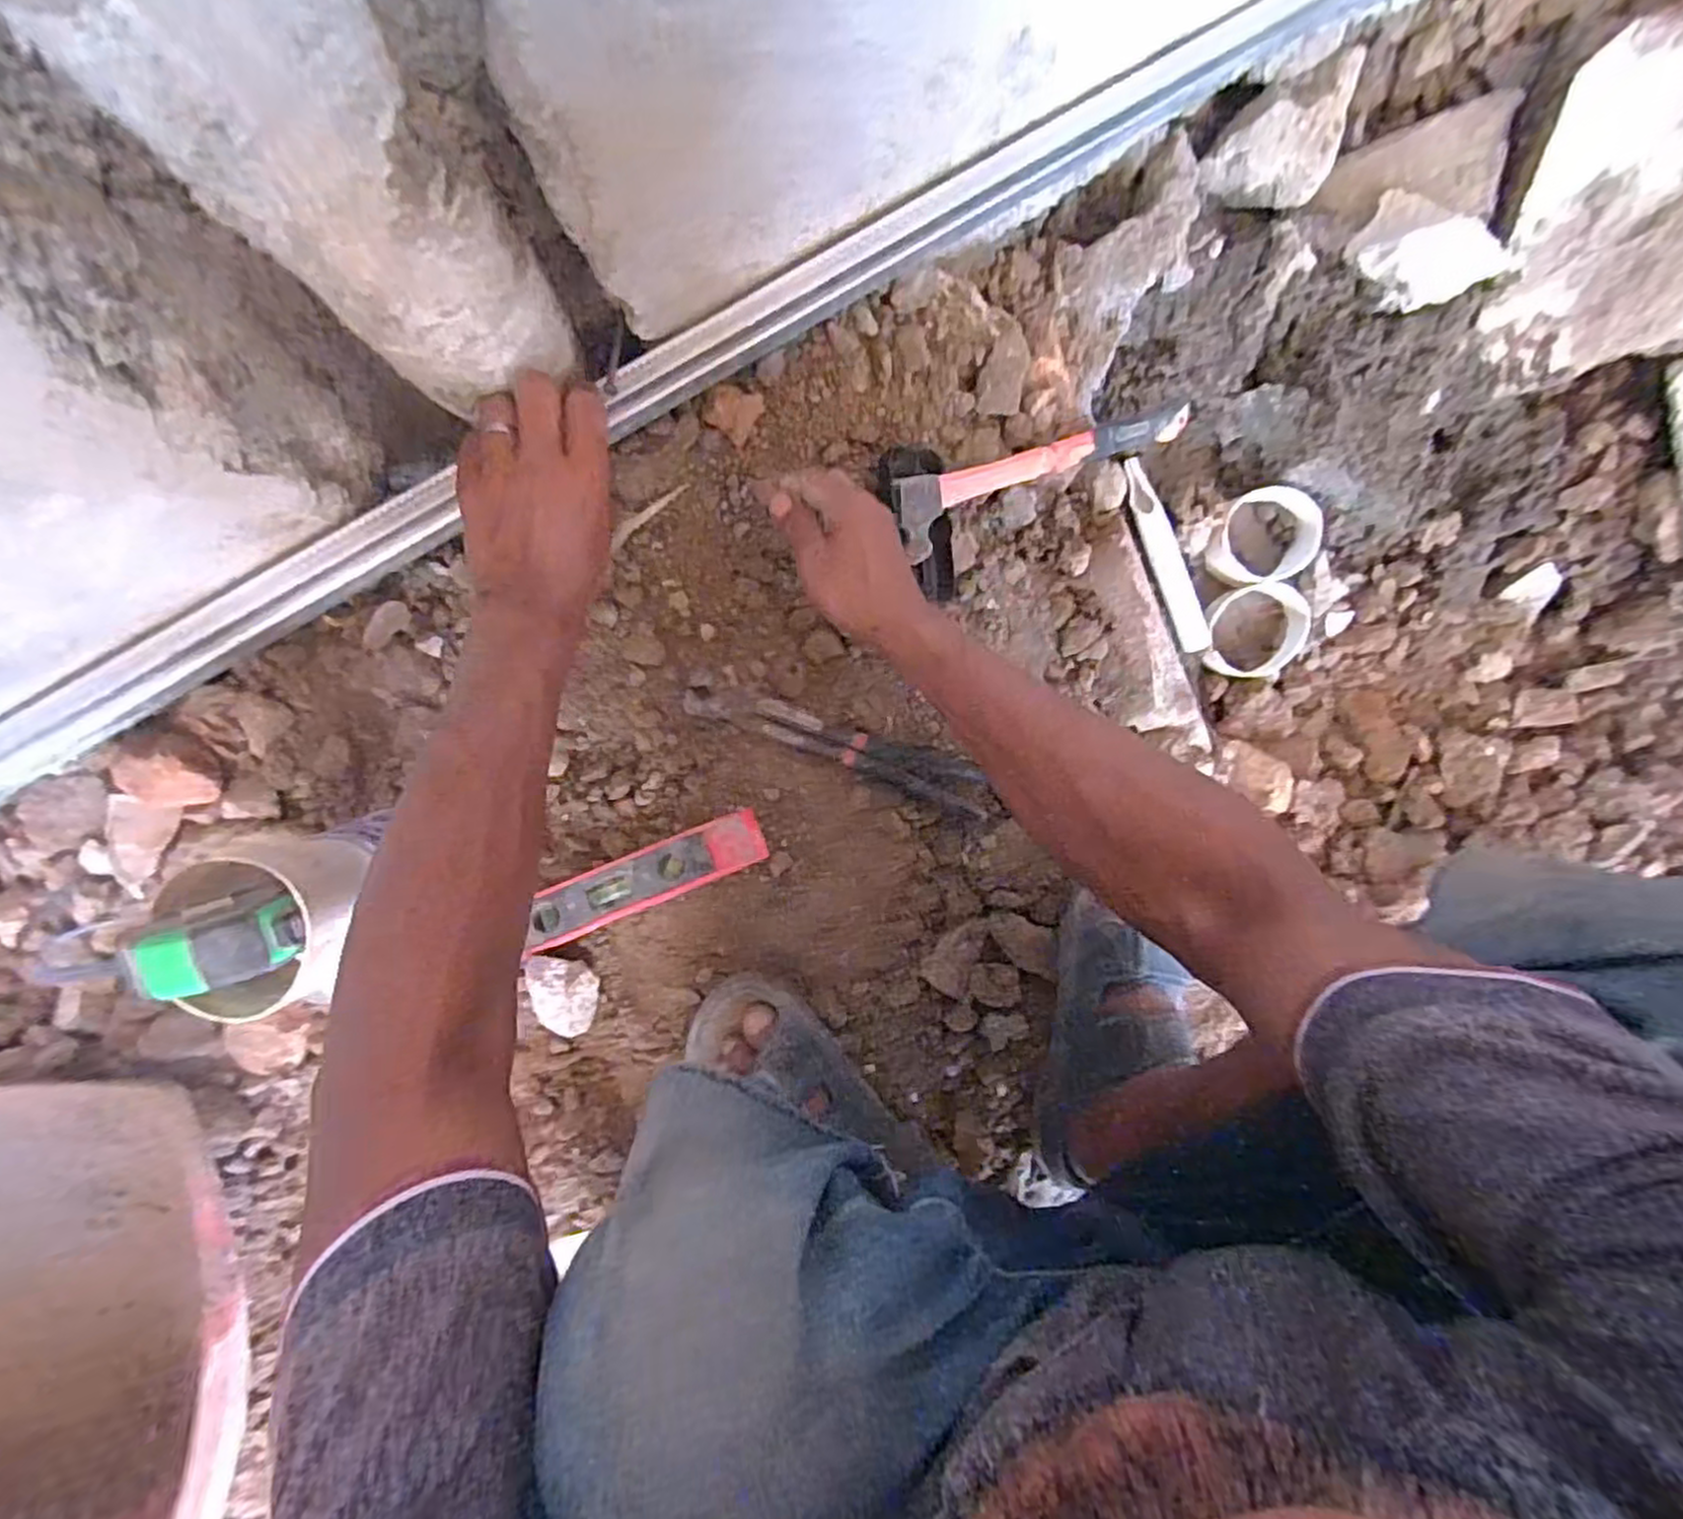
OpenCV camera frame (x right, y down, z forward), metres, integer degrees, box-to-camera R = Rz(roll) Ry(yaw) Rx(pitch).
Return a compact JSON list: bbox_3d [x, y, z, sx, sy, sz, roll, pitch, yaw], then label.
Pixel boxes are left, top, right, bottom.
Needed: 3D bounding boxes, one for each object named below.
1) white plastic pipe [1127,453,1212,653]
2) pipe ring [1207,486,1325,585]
[{"bbox_3d":[0.298,-0.186,0.686,0.026,0.019,0.182,-26,98,-3],"label":"white plastic pipe"},{"bbox_3d":[0.397,-0.209,0.706,0.100,0.033,0.086,-22,98,-4],"label":"pipe ring"}]

